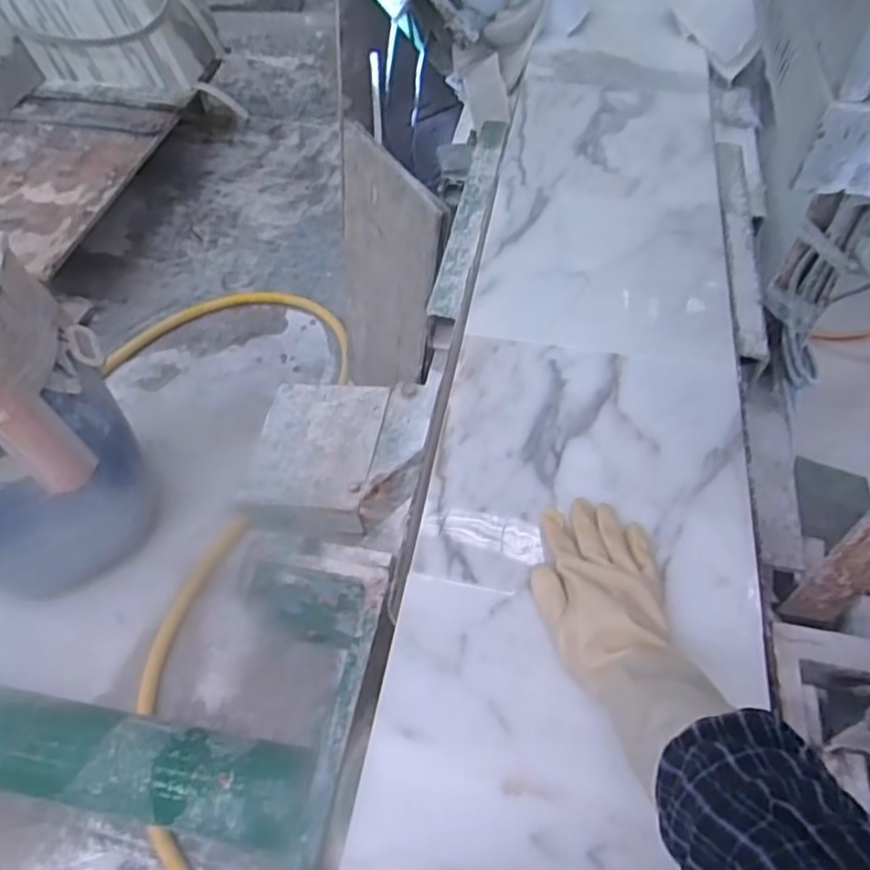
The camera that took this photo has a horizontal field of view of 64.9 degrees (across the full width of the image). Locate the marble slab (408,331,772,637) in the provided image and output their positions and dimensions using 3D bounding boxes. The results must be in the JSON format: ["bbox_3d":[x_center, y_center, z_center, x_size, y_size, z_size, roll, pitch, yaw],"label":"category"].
[{"bbox_3d":[0.154,0.027,0.674,0.296,0.016,0.294,7,55,8],"label":"marble slab"}]

